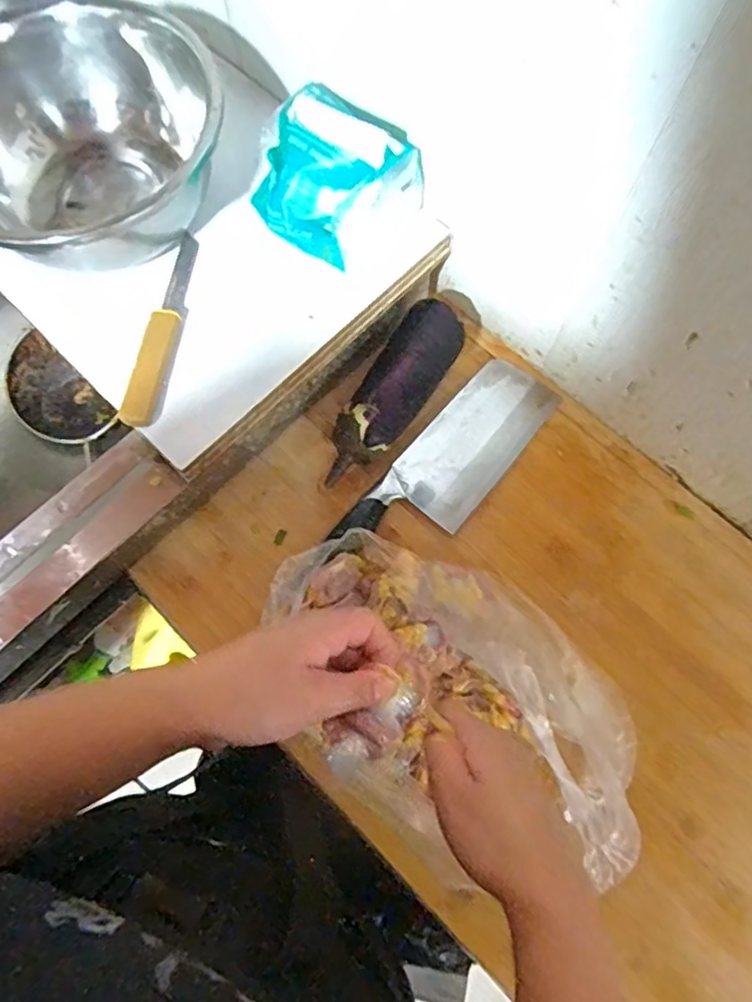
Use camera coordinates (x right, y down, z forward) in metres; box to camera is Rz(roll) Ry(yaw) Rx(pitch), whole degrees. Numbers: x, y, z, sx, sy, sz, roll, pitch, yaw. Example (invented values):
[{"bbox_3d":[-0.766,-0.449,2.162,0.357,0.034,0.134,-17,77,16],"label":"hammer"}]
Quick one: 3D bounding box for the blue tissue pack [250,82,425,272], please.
[{"bbox_3d":[-0.033,-0.256,0.492,0.111,0.072,0.102,38,77,12],"label":"blue tissue pack"}]

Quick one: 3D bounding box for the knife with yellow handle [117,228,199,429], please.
[{"bbox_3d":[-0.165,-0.140,0.492,0.025,0.015,0.174,9,73,4],"label":"knife with yellow handle"}]

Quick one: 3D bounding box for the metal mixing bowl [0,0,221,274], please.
[{"bbox_3d":[-0.238,-0.274,0.485,0.223,0.107,0.204,0,72,1],"label":"metal mixing bowl"}]

